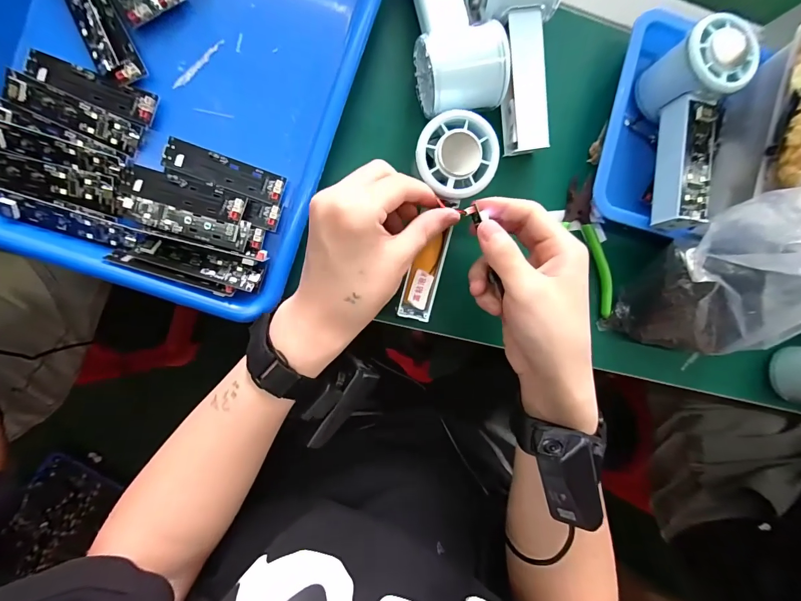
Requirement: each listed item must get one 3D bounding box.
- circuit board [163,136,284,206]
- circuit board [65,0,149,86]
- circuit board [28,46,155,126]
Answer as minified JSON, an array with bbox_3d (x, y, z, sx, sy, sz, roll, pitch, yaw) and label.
[{"bbox_3d":[-0.136,-0.099,0.281,0.092,0.005,0.024,18,90,-8],"label":"circuit board"},{"bbox_3d":[-0.219,-0.203,0.262,0.030,0.010,0.097,-25,95,-6],"label":"circuit board"},{"bbox_3d":[-0.225,-0.155,0.266,0.090,0.006,0.023,19,90,-8],"label":"circuit board"}]

